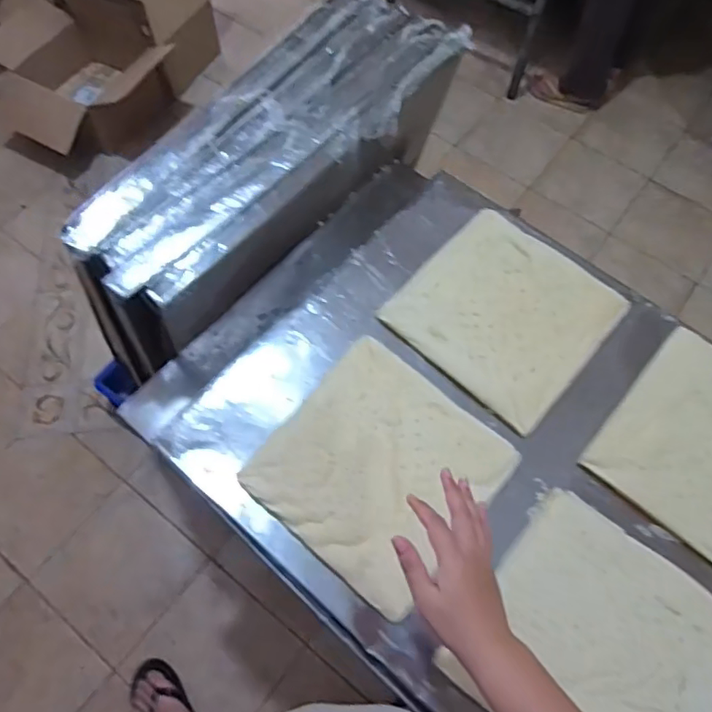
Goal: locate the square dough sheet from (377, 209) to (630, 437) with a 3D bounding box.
[{"bbox_3d":[0.206,-0.066,0.781,0.247,0.024,0.250,40,70,15],"label":"square dough sheet"}]

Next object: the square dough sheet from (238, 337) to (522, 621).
[{"bbox_3d":[0.029,0.129,0.682,0.241,0.031,0.241,37,70,14],"label":"square dough sheet"}]

